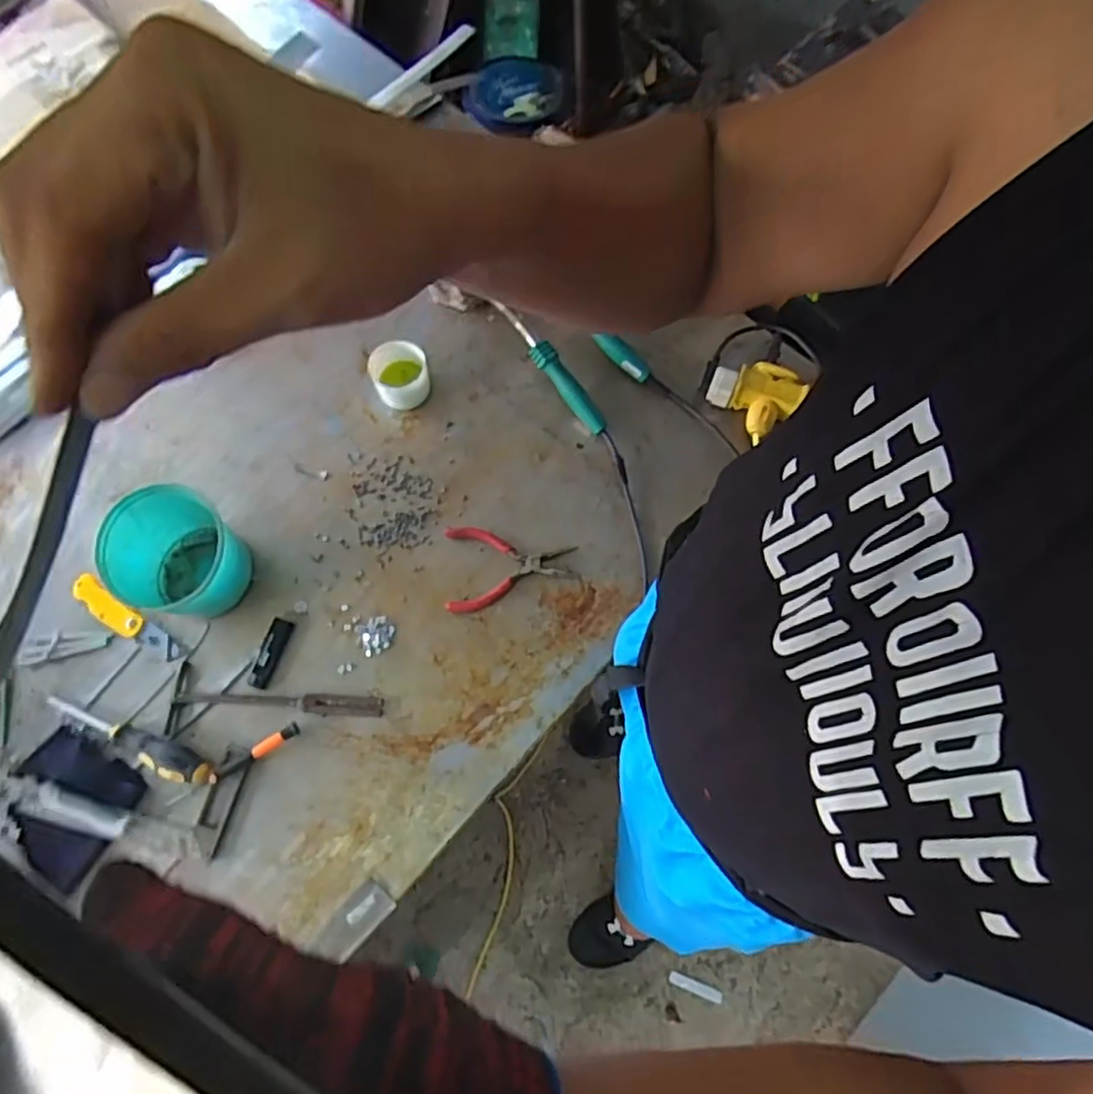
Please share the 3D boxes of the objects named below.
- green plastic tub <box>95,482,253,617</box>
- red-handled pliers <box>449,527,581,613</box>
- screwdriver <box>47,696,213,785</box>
[{"bbox_3d":[-0.400,0.010,0.773,0.145,0.076,0.133,0,72,-1],"label":"green plastic tub"},{"bbox_3d":[-0.038,0.021,0.801,0.146,0.006,0.100,-3,72,-2],"label":"red-handled pliers"},{"bbox_3d":[-0.428,0.197,0.721,0.191,0.033,0.030,21,72,6],"label":"screwdriver"}]

